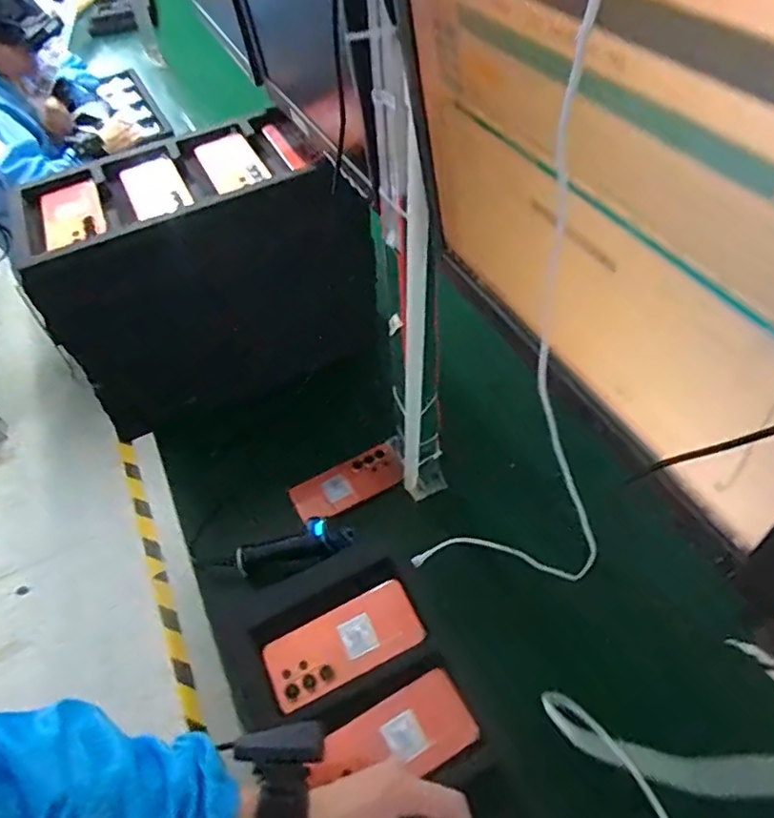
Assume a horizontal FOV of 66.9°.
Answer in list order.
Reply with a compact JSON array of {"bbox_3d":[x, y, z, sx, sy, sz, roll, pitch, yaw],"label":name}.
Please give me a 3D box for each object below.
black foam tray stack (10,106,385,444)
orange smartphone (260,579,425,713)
[{"bbox_3d":[-0.283,-0.210,0.938,0.458,0.320,0.283,-26,54,-17],"label":"black foam tray stack"},{"bbox_3d":[-0.048,0.259,0.645,0.169,0.008,0.080,-27,57,-10],"label":"orange smartphone"}]

